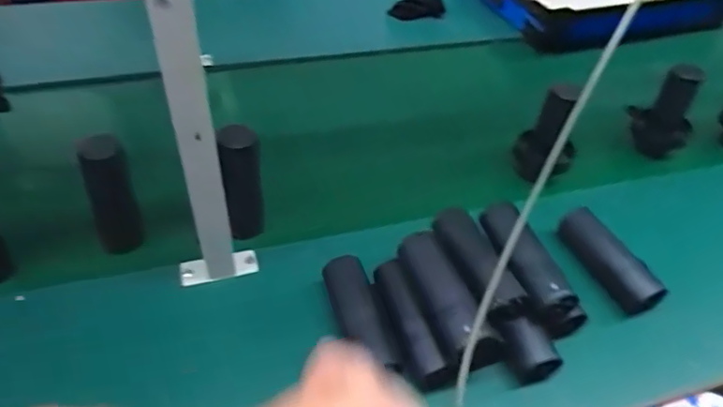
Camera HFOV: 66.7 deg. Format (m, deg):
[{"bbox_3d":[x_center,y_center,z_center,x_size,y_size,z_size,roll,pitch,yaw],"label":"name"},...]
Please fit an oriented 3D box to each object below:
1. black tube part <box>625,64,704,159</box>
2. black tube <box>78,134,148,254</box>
[{"bbox_3d":[0.550,-0.162,0.981,0.069,0.156,0.088,-18,48,-20],"label":"black tube part"},{"bbox_3d":[-0.328,-0.007,0.725,0.059,0.179,0.061,-16,48,-19],"label":"black tube"}]

